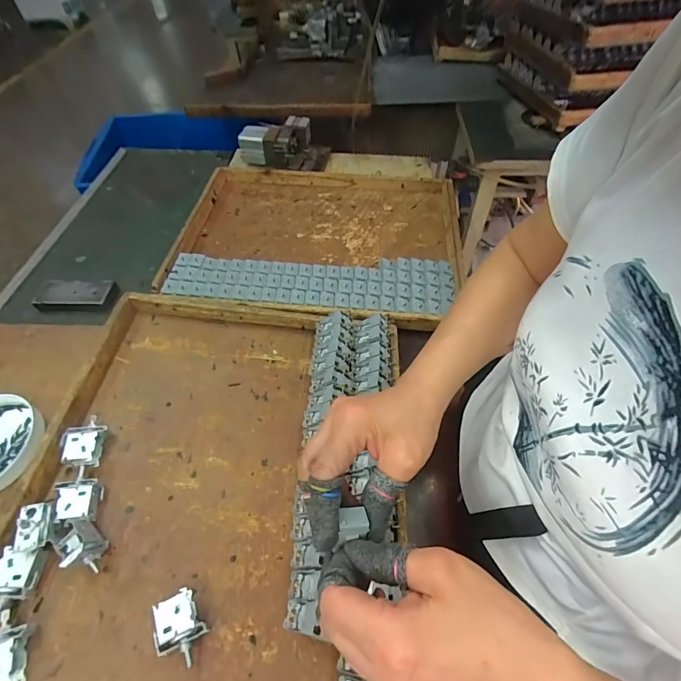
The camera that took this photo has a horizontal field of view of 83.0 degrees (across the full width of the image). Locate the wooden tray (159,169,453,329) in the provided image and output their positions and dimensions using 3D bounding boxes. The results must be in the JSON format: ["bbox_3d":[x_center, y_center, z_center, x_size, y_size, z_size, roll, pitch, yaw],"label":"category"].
[{"bbox_3d":[-0.035,-0.201,0.725,0.503,0.036,0.407,6,53,6],"label":"wooden tray"}]

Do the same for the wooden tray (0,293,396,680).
[{"bbox_3d":[-0.143,0.154,0.416,0.418,0.050,0.500,3,52,1],"label":"wooden tray"}]

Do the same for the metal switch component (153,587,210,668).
[{"bbox_3d":[-0.142,0.258,0.344,0.038,0.025,0.053,-26,56,-18],"label":"metal switch component"}]

